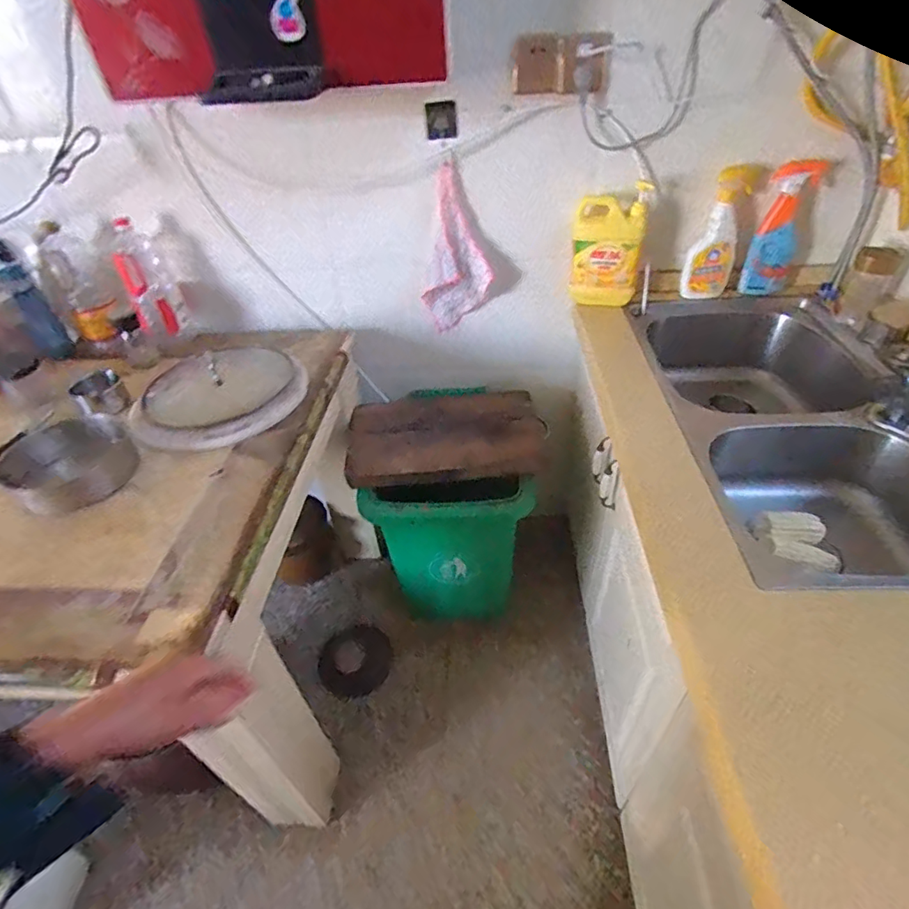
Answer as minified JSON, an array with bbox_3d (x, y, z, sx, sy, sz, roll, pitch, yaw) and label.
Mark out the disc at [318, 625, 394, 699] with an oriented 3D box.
[{"bbox_3d":[-0.270,0.568,1.407,0.193,0.008,0.178,3,58,-5],"label":"disc"}]

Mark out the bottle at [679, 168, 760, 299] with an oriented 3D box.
[{"bbox_3d":[0.569,-0.471,1.113,0.102,0.257,0.047,14,45,20],"label":"bottle"}]

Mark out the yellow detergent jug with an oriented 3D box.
[{"bbox_3d":[0.333,-0.440,1.115,0.148,0.219,0.074,3,42,9],"label":"yellow detergent jug"}]

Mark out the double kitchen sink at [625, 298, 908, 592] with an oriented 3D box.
[{"bbox_3d":[0.618,-0.042,0.943,0.432,0.169,0.754,-1,42,5],"label":"double kitchen sink"}]

